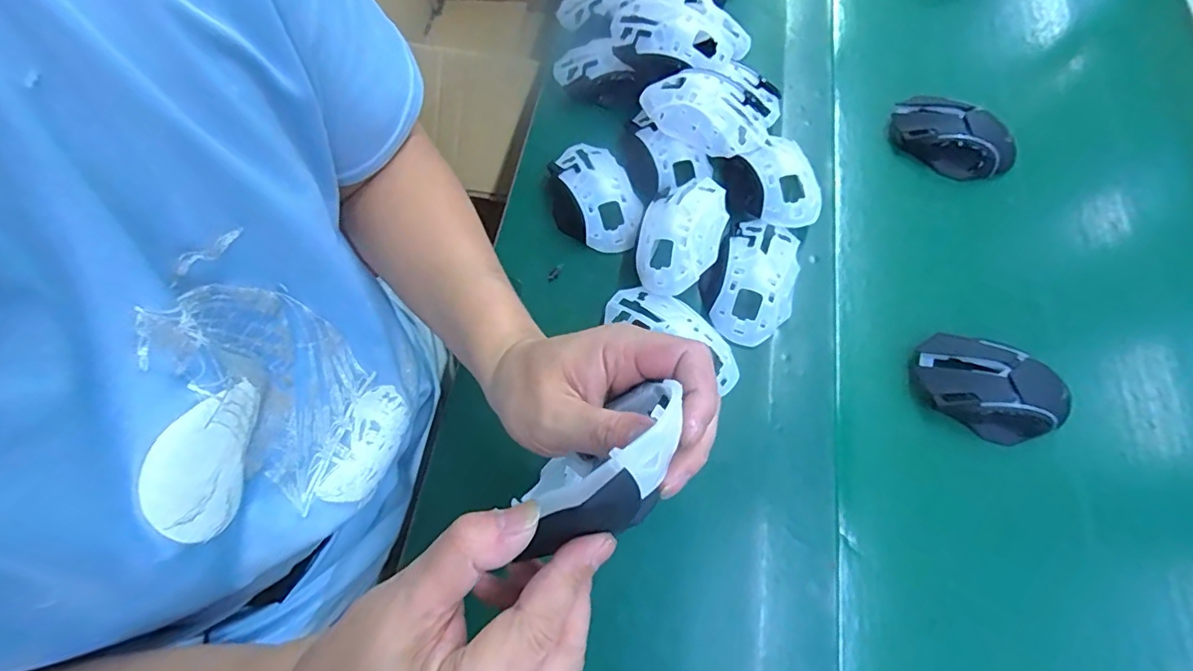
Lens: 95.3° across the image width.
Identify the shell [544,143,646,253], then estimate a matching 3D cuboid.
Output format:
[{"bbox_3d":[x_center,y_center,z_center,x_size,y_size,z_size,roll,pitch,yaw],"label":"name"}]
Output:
[{"bbox_3d":[-0.001,-0.128,0.492,0.075,0.033,0.112,-11,67,-5],"label":"shell"}]

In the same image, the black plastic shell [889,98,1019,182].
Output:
[{"bbox_3d":[0.336,-0.187,0.515,0.112,0.036,0.050,29,69,12],"label":"black plastic shell"}]

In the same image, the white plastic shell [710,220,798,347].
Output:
[{"bbox_3d":[0.133,-0.046,0.450,0.059,0.032,0.114,17,67,7],"label":"white plastic shell"}]

